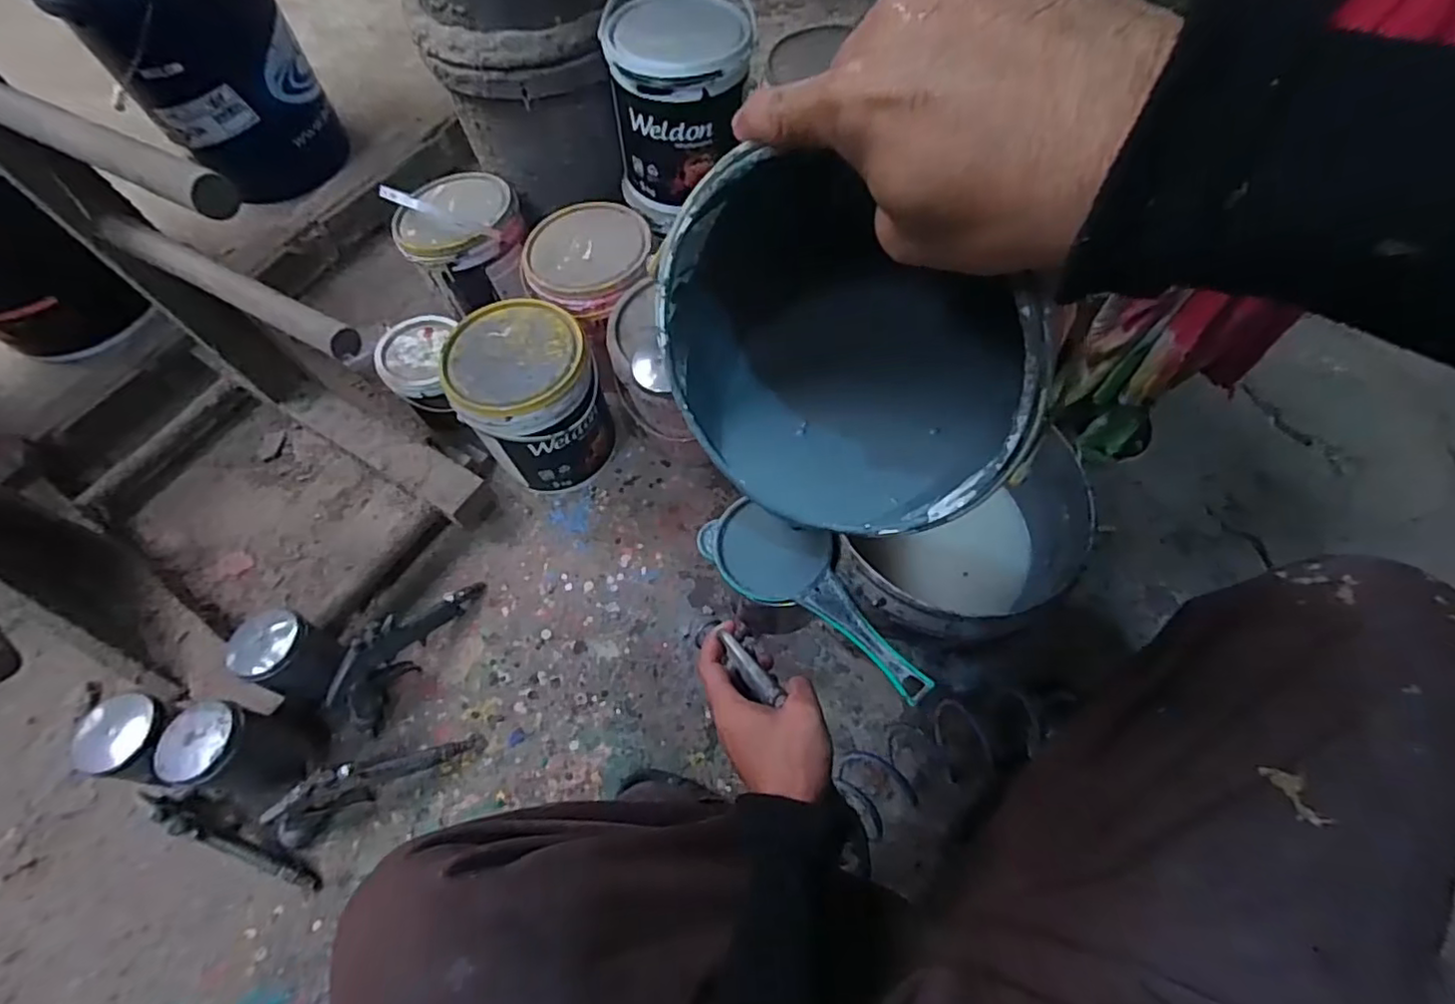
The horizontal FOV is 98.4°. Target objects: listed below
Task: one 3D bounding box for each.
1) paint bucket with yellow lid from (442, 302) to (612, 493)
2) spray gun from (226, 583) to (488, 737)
[{"bbox_3d":[-0.258,-0.135,0.839,0.163,0.202,0.178,-1,64,3],"label":"paint bucket with yellow lid"},{"bbox_3d":[-0.434,0.141,0.735,0.130,0.154,0.215,25,68,15],"label":"spray gun"}]

